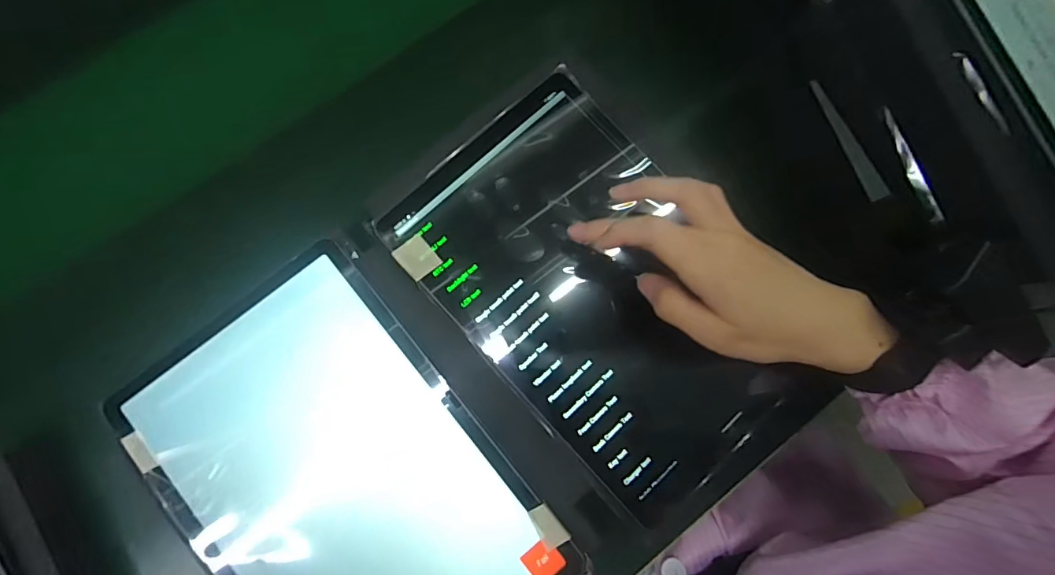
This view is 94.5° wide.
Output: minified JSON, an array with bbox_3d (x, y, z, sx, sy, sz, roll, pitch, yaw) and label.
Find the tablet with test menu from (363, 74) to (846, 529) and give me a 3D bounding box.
[{"bbox_3d":[0.054,0.009,0.316,0.159,0.020,0.277,-41,86,-7],"label":"tablet with test menu"}]

